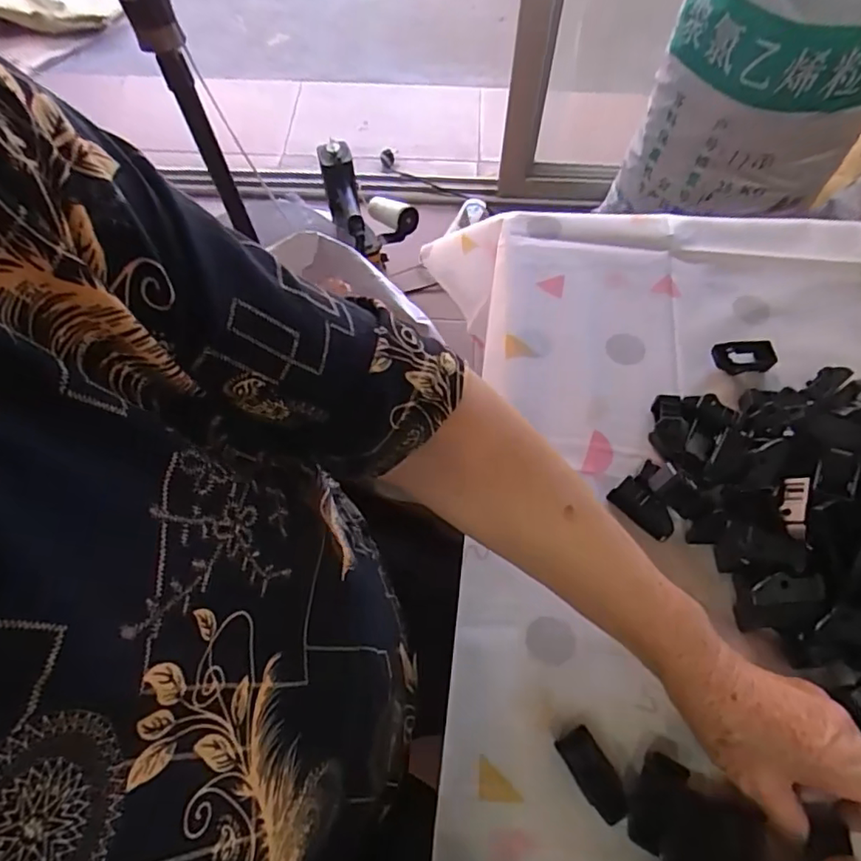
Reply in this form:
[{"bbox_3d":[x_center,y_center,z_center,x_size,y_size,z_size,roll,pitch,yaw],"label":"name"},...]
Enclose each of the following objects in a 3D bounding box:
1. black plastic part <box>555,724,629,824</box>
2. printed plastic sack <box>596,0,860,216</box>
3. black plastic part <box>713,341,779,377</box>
[{"bbox_3d":[0.098,0.207,0.347,0.022,0.020,0.050,-30,66,-12],"label":"black plastic part"},{"bbox_3d":[0.527,-0.556,0.922,0.336,0.485,0.191,13,64,9],"label":"printed plastic sack"},{"bbox_3d":[0.260,-0.061,0.479,0.050,0.016,0.024,-3,63,1],"label":"black plastic part"}]

